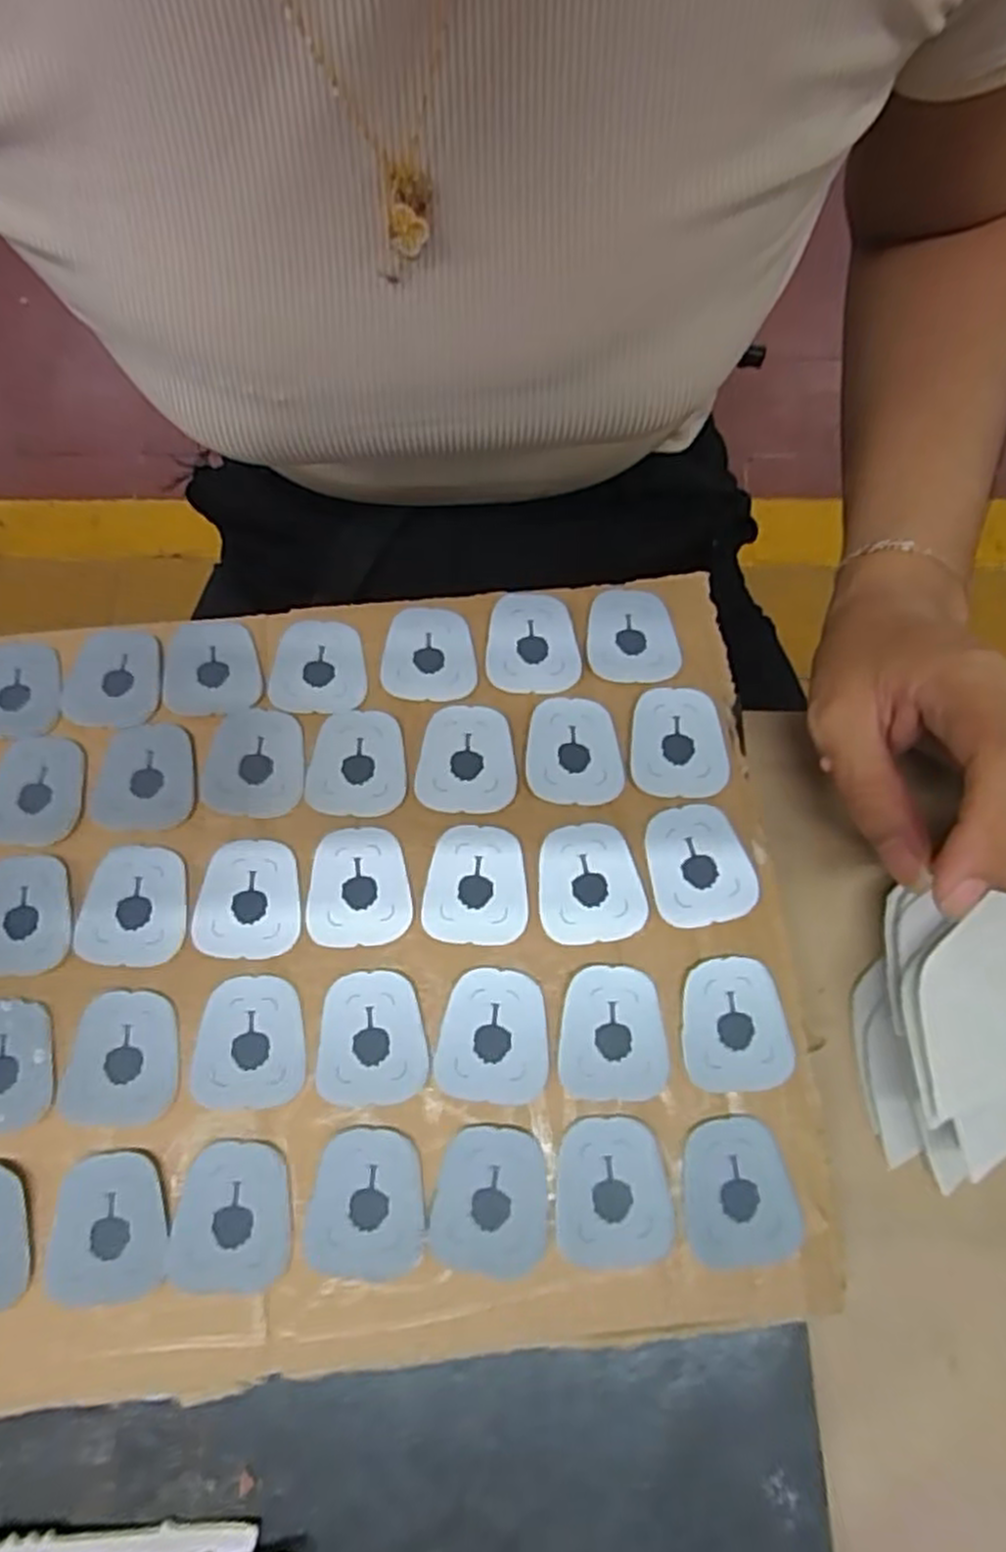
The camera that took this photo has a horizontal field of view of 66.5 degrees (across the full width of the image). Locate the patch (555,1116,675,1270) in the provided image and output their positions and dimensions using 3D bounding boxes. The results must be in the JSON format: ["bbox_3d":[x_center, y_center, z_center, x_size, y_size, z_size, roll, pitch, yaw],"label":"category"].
[{"bbox_3d":[0.032,0.121,0.222,0.032,0.004,0.039,-1,72,2],"label":"patch"}]

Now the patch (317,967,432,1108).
[{"bbox_3d":[-0.041,0.081,0.238,0.033,0.004,0.038,-3,72,1],"label":"patch"}]

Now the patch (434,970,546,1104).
[{"bbox_3d":[-0.003,0.080,0.237,0.033,0.004,0.038,4,73,4],"label":"patch"}]

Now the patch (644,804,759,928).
[{"bbox_3d":[0.064,0.029,0.253,0.032,0.004,0.038,-14,72,-2],"label":"patch"}]

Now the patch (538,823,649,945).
[{"bbox_3d":[0.028,0.035,0.250,0.033,0.004,0.038,-8,71,-1],"label":"patch"}]

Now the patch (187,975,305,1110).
[{"bbox_3d":[-0.079,0.082,0.238,0.032,0.004,0.038,-2,71,-5],"label":"patch"}]

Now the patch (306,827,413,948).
[{"bbox_3d":[-0.047,0.036,0.251,0.032,0.004,0.038,-3,72,1],"label":"patch"}]

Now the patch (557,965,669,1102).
[{"bbox_3d":[0.034,0.079,0.234,0.032,0.004,0.038,1,72,2],"label":"patch"}]

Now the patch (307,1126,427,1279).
[{"bbox_3d":[-0.040,0.124,0.223,0.033,0.004,0.038,-3,72,1],"label":"patch"}]

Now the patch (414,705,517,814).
[{"bbox_3d":[-0.013,-0.007,0.263,0.033,0.004,0.038,-1,72,2],"label":"patch"}]

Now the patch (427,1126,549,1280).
[{"bbox_3d":[-0.003,0.123,0.222,0.033,0.004,0.038,5,72,4],"label":"patch"}]

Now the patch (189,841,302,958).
[{"bbox_3d":[-0.084,0.040,0.252,0.033,0.004,0.038,-1,72,2],"label":"patch"}]

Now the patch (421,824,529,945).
[{"bbox_3d":[-0.009,0.035,0.250,0.033,0.004,0.038,0,72,2],"label":"patch"}]

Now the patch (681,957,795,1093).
[{"bbox_3d":[0.071,0.076,0.235,0.032,0.004,0.038,-4,72,1],"label":"patch"}]

